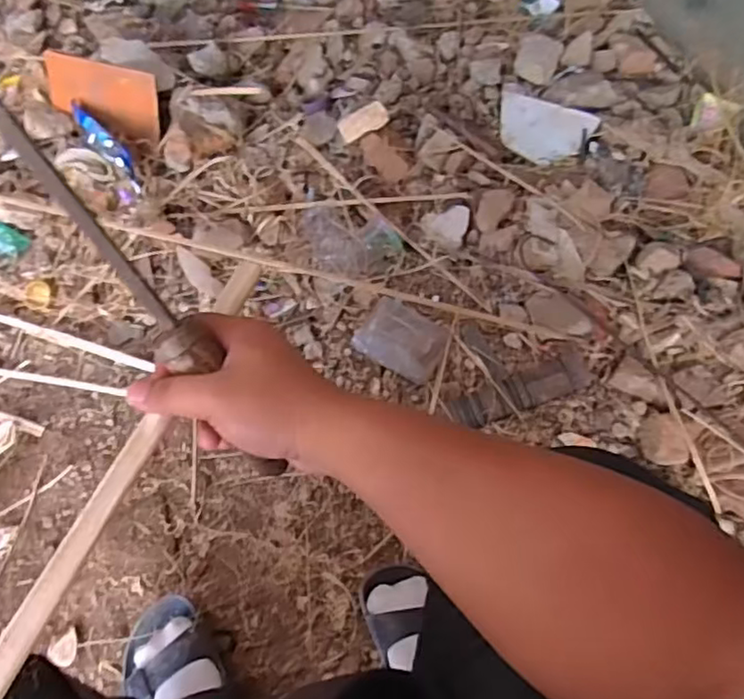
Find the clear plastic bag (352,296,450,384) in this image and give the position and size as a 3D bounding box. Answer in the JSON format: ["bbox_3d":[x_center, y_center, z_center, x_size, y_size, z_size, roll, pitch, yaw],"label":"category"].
[{"bbox_3d":[0.046,-0.018,0.877,0.123,0.037,0.101,33,70,14],"label":"clear plastic bag"}]

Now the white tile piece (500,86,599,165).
[{"bbox_3d":[0.275,-0.372,1.062,0.171,0.018,0.118,34,76,15],"label":"white tile piece"}]

